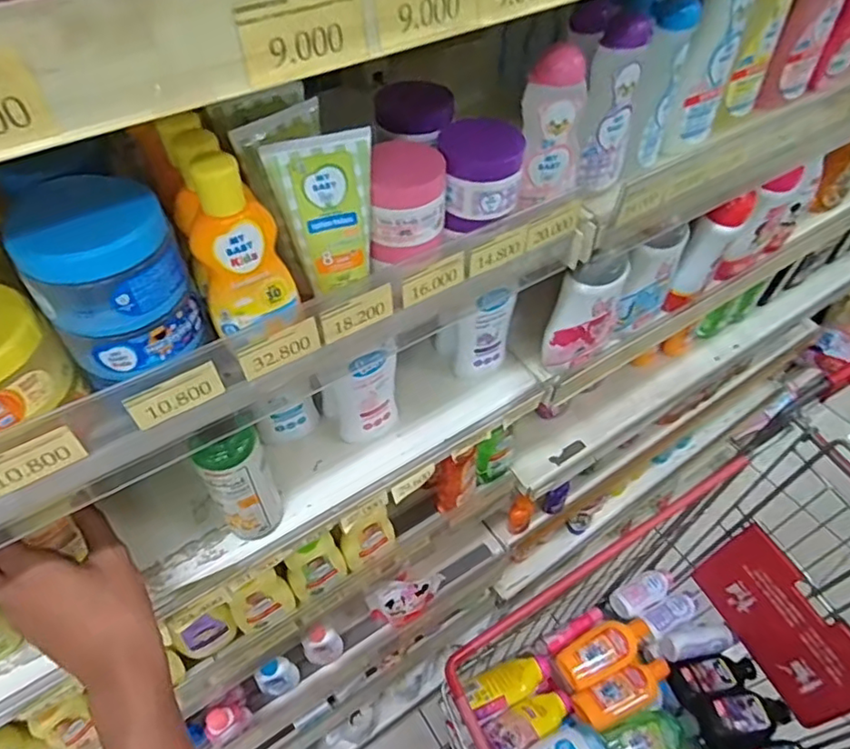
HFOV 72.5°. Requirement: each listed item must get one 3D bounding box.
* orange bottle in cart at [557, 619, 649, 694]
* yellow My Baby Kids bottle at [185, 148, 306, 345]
[{"bbox_3d":[0.297,0.443,0.940,0.182,0.040,0.065,-13,51,-27],"label":"orange bottle in cart"},{"bbox_3d":[-0.101,-0.066,0.316,0.048,0.102,0.026,-25,55,-20],"label":"yellow My Baby Kids bottle"}]

